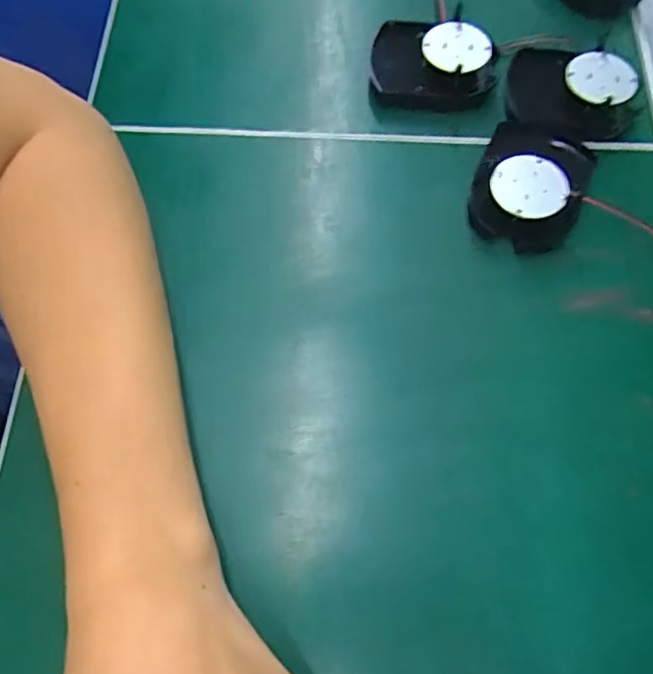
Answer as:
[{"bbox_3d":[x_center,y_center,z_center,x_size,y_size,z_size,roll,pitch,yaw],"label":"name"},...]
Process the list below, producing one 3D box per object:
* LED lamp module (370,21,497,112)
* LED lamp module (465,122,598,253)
[{"bbox_3d":[0.064,-0.165,0.356,0.072,0.021,0.053,4,68,0],"label":"LED lamp module"},{"bbox_3d":[0.110,-0.083,0.320,0.055,0.024,0.070,22,69,7],"label":"LED lamp module"}]

